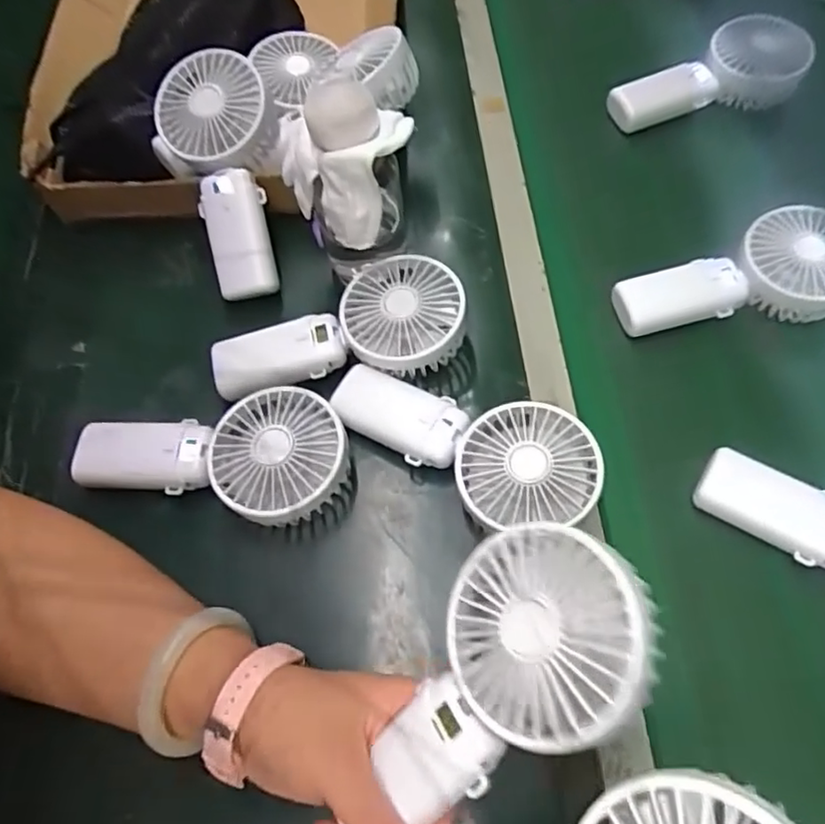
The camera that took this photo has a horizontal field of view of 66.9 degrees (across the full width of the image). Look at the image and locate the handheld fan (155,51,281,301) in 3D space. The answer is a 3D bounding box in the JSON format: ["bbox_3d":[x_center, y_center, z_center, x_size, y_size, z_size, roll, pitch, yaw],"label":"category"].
[{"bbox_3d":[-0.148,-0.189,0.491,0.088,0.040,0.177,-10,95,-2],"label":"handheld fan"}]

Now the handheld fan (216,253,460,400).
[{"bbox_3d":[-0.056,-0.061,0.452,0.181,0.034,0.084,-10,68,-2],"label":"handheld fan"}]

